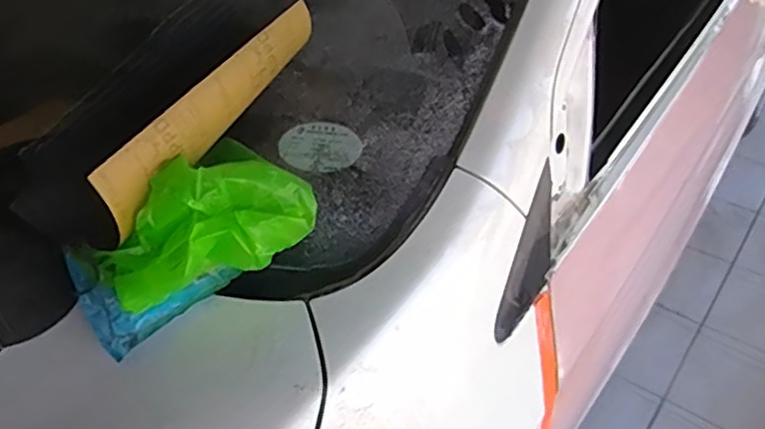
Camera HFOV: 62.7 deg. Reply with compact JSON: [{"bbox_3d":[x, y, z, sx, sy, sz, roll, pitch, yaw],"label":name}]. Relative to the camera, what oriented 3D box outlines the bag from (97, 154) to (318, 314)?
[{"bbox_3d":[-0.137,0.012,0.519,0.177,0.099,0.088,-22,43,-21],"label":"bag"}]

